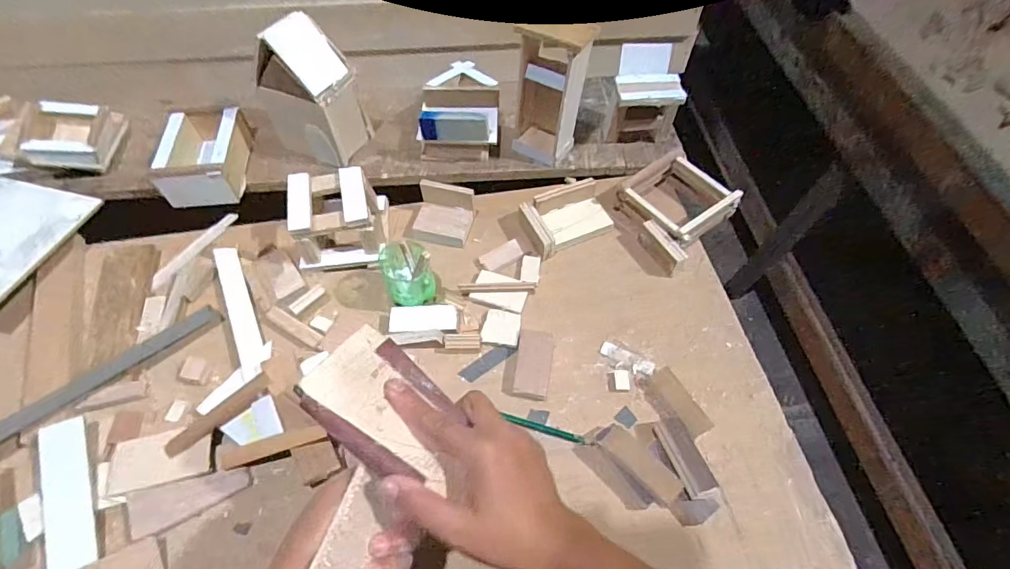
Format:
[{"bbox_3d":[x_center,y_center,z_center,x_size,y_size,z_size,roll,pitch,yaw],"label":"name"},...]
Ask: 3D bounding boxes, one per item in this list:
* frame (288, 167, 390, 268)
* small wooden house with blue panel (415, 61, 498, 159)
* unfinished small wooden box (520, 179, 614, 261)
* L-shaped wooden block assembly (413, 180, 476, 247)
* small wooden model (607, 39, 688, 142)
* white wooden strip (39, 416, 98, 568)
[{"bbox_3d":[-0.215,-0.090,0.615,0.111,0.074,0.107,-7,58,-5],"label":"frame"},{"bbox_3d":[-0.068,-0.263,0.726,0.115,0.089,0.150,2,58,0],"label":"small wooden house with blue panel"},{"bbox_3d":[0.085,-0.096,0.656,0.120,0.034,0.083,-25,60,-15],"label":"unfinished small wooden box"},{"bbox_3d":[-0.084,-0.096,0.648,0.077,0.045,0.069,11,59,6],"label":"L-shaped wooden block assembly"},{"bbox_3d":[0.200,-0.280,0.714,0.117,0.118,0.084,6,58,3],"label":"small wooden model"},{"bbox_3d":[-0.421,0.200,0.458,0.036,0.008,0.141,-15,64,-28],"label":"white wooden strip"}]

